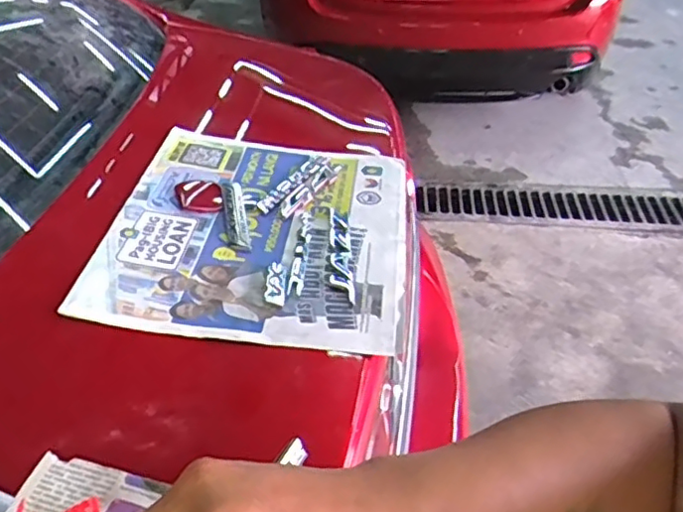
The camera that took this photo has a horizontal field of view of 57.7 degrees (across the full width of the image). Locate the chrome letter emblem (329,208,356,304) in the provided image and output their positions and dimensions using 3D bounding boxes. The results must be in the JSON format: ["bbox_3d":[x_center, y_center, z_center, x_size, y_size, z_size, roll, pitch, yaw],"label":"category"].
[{"bbox_3d":[0.000,-0.007,0.595,0.022,0.004,0.140,-1,40,-1],"label":"chrome letter emblem"}]

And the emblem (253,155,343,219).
[{"bbox_3d":[-0.040,-0.080,0.694,0.046,0.009,0.135,15,42,17],"label":"emblem"}]

